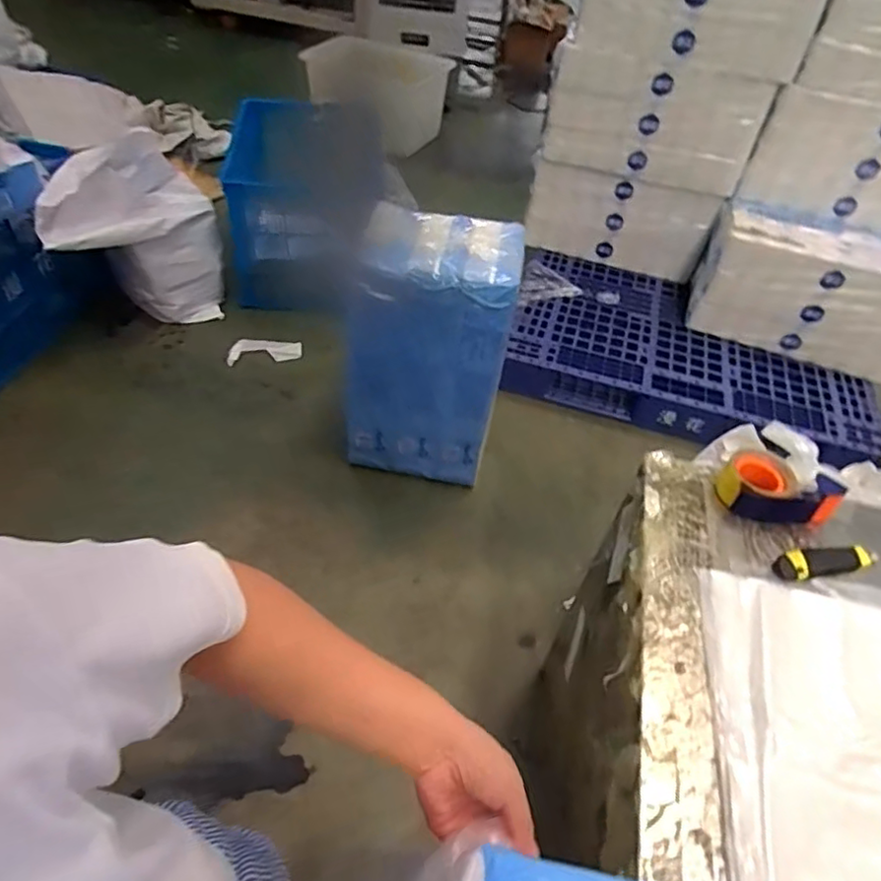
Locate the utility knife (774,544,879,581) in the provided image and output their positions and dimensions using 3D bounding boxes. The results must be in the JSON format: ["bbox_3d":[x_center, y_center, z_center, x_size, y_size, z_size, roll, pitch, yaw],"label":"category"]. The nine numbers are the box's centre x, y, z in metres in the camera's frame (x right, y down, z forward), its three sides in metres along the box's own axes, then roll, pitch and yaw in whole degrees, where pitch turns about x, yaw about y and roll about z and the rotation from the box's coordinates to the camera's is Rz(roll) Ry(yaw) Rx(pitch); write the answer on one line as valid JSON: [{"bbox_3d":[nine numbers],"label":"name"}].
[{"bbox_3d":[0.520,0.162,0.838,0.151,0.017,0.040,-8,48,-14],"label":"utility knife"}]

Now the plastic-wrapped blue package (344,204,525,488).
[{"bbox_3d":[-0.038,-0.242,1.721,0.411,0.683,0.286,8,46,1],"label":"plastic-wrapped blue package"}]

